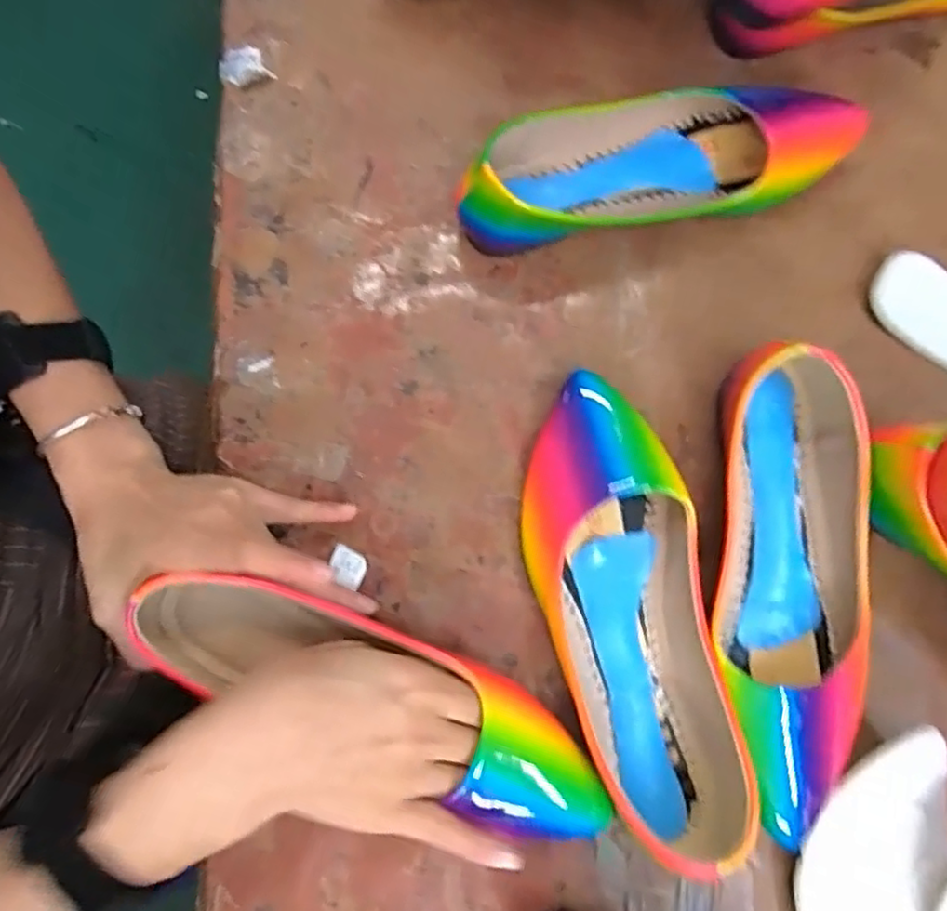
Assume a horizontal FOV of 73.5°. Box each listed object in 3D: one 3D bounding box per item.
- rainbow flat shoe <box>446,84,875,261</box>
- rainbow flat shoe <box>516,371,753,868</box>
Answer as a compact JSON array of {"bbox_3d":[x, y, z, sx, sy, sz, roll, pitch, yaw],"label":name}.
[{"bbox_3d":[0.112,-0.180,0.382,0.247,0.059,0.088,-10,80,-2],"label":"rainbow flat shoe"},{"bbox_3d":[0.081,0.075,0.328,0.085,0.062,0.248,-13,80,-3],"label":"rainbow flat shoe"}]

